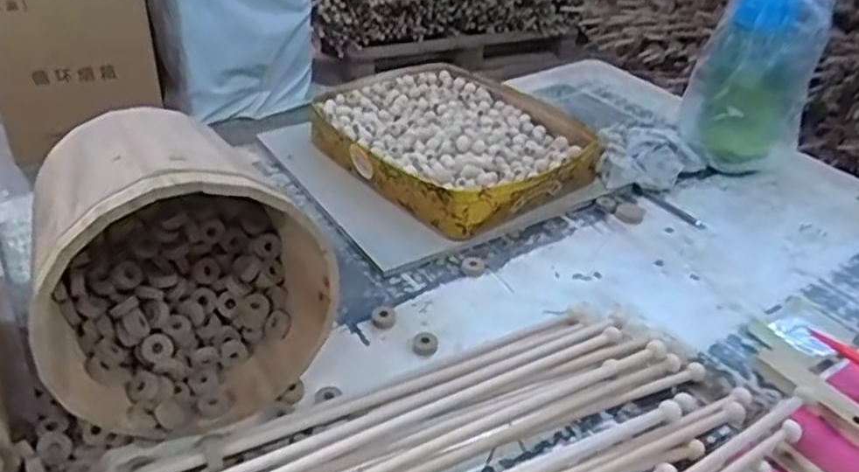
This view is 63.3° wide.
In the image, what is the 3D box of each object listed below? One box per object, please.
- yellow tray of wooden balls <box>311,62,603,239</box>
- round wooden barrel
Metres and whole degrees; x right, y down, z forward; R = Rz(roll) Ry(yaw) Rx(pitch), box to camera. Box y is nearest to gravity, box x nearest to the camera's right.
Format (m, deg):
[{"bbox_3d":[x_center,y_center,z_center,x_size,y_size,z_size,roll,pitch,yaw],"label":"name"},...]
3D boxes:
[{"bbox_3d":[0.031,-0.136,1.011,0.310,0.076,0.376,-22,42,-34],"label":"yellow tray of wooden balls"},{"bbox_3d":[-0.234,0.019,0.616,0.227,0.216,0.220,-18,39,-30],"label":"round wooden barrel"}]

